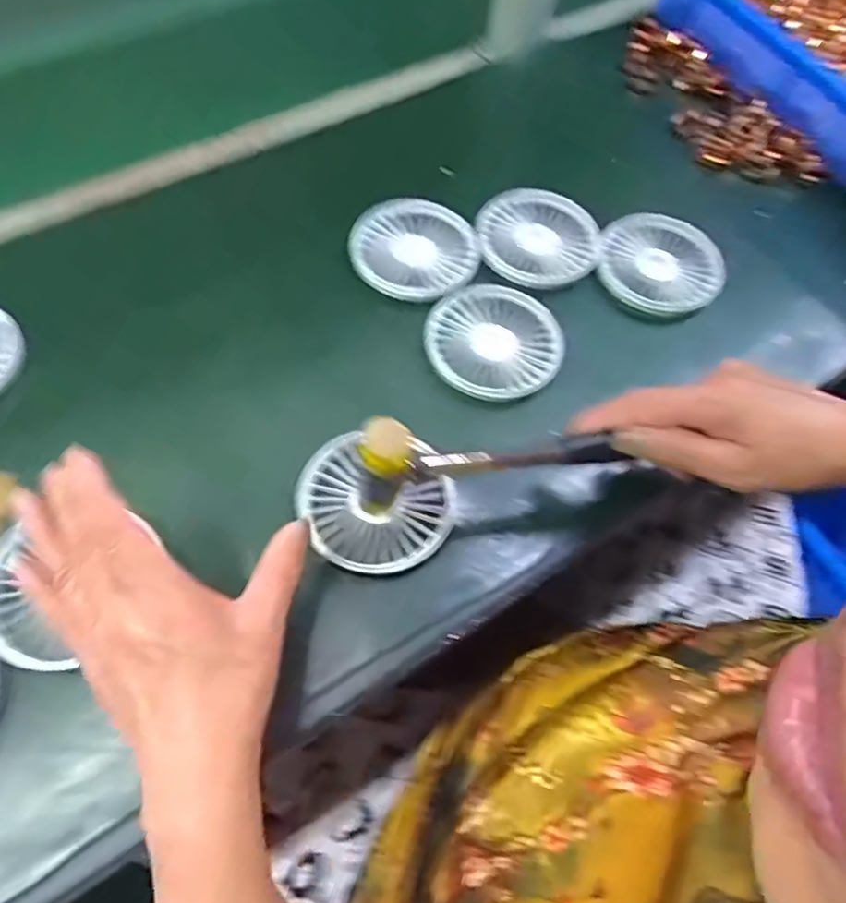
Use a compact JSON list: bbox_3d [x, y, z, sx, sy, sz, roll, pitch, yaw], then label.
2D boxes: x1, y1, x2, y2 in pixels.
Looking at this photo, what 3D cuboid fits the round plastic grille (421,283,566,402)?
[{"bbox_3d":[0.049,-0.076,0.429,0.092,0.015,0.088,1,62,-3],"label":"round plastic grille"}]

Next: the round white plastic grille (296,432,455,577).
[{"bbox_3d":[-0.027,0.028,0.373,0.083,0.011,0.090,-21,65,-14],"label":"round white plastic grille"}]

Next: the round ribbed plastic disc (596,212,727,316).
[{"bbox_3d":[0.176,-0.139,0.467,0.090,0.014,0.085,1,62,-3],"label":"round ribbed plastic disc"}]

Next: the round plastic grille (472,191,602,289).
[{"bbox_3d":[0.086,-0.160,0.469,0.089,0.012,0.084,6,62,0],"label":"round plastic grille"}]

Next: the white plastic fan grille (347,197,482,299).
[{"bbox_3d":[-0.008,-0.148,0.458,0.087,0.012,0.091,1,62,-3],"label":"white plastic fan grille"}]

